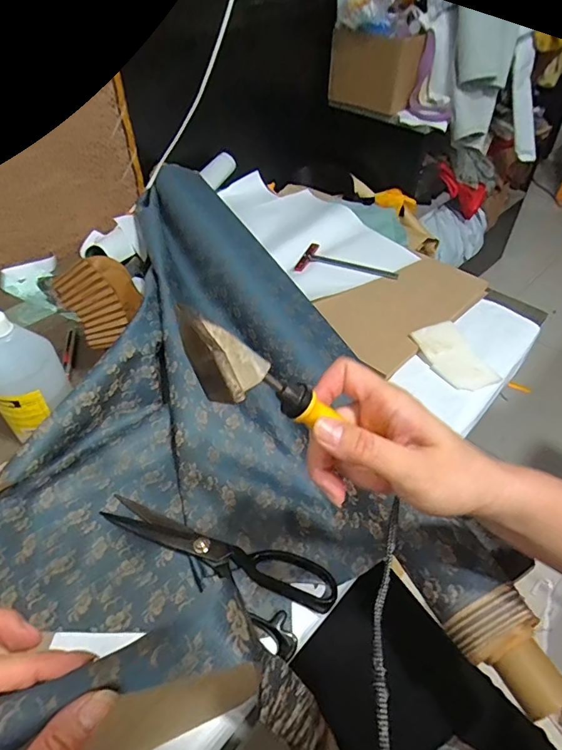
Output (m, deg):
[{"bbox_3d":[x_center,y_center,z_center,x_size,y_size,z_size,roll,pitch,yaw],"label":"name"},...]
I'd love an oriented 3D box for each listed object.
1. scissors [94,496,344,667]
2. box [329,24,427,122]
[{"bbox_3d":[-0.062,0.171,0.464,0.235,0.011,0.082,28,51,24],"label":"scissors"},{"bbox_3d":[0.232,-0.758,1.167,0.100,0.168,0.215,-34,55,-29],"label":"box"}]

